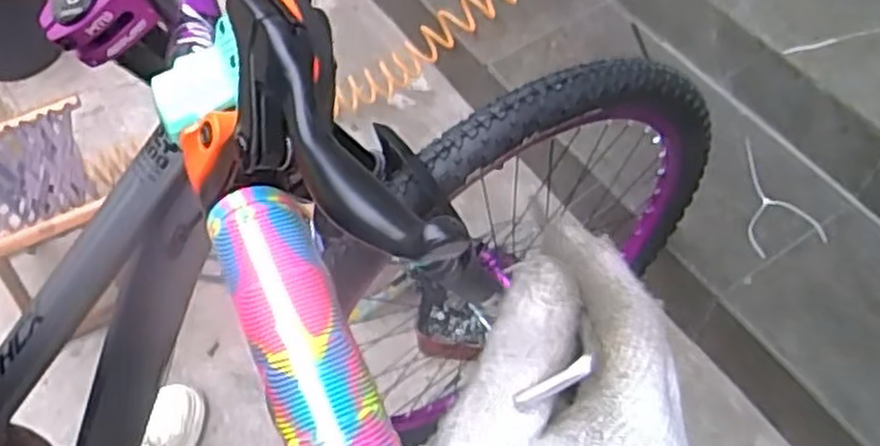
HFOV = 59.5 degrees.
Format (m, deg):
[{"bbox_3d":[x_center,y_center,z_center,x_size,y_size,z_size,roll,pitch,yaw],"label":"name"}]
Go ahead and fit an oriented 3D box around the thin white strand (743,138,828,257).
[{"bbox_3d":[0.516,-0.041,1.248,0.106,0.020,0.214,-20,58,-10],"label":"thin white strand"}]

